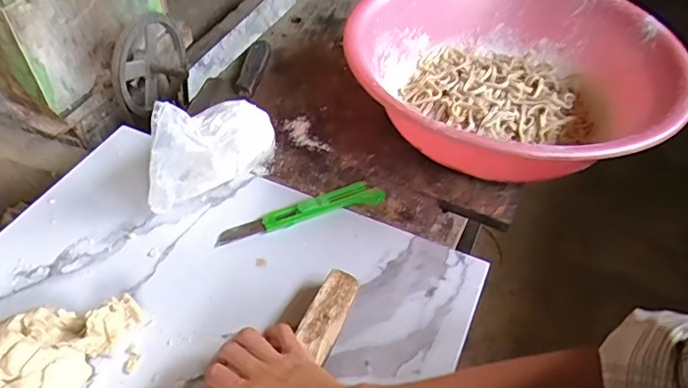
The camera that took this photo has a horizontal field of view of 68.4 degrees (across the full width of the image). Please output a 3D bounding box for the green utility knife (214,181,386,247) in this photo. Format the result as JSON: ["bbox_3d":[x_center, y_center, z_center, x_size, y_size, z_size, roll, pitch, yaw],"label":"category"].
[{"bbox_3d":[-0.047,0.021,0.571,0.189,0.017,0.028,-16,50,-18],"label":"green utility knife"}]

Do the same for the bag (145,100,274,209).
[{"bbox_3d":[-0.153,-0.058,0.568,0.167,0.120,0.063,-32,57,-29],"label":"bag"}]

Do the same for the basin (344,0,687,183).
[{"bbox_3d":[0.217,-0.163,0.680,0.432,0.130,0.401,2,47,-2],"label":"basin"}]

